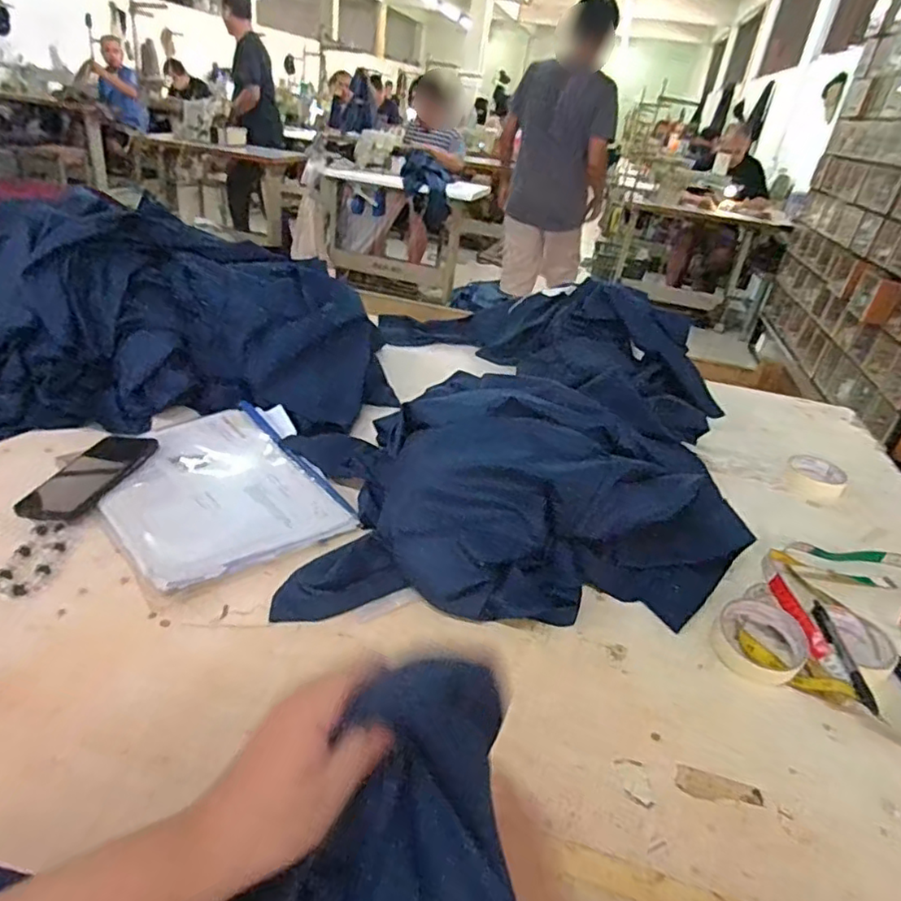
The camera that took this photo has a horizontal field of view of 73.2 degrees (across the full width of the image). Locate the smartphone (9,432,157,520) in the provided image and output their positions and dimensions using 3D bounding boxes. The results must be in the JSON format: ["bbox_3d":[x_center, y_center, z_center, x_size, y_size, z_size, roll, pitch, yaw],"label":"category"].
[{"bbox_3d":[-0.431,0.026,0.730,0.088,0.005,0.179,11,31,4],"label":"smartphone"}]

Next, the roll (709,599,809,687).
[{"bbox_3d":[0.309,0.190,0.606,0.082,0.028,0.085,6,31,-4],"label":"roll"}]

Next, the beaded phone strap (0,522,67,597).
[{"bbox_3d":[-0.412,0.106,0.603,0.046,0.008,0.098,5,31,-6],"label":"beaded phone strap"}]

